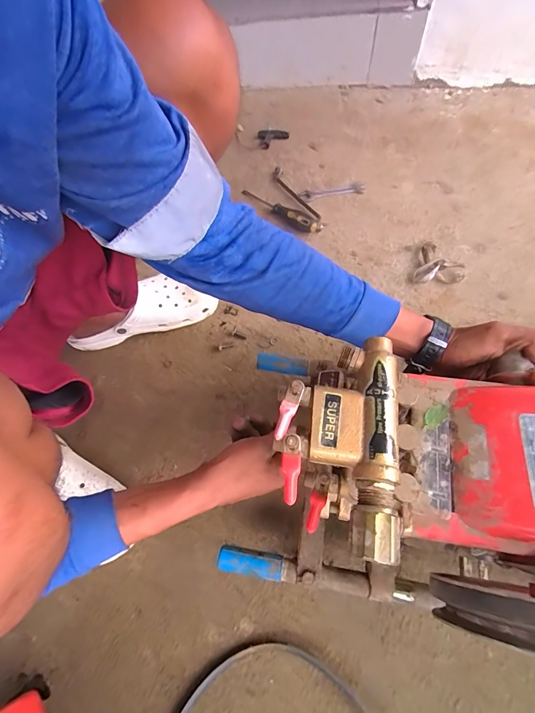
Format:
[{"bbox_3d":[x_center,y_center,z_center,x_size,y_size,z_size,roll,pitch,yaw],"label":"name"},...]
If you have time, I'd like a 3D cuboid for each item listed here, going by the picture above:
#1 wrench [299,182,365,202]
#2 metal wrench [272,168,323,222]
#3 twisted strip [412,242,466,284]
[{"bbox_3d":[0.145,-0.368,0.777,0.145,0.011,0.033,-11,64,-4],"label":"wrench"},{"bbox_3d":[0.062,-0.358,0.768,0.023,0.011,0.187,-26,66,-11],"label":"metal wrench"},{"bbox_3d":[0.336,-0.176,0.668,0.087,0.026,0.106,21,66,11],"label":"twisted strip"}]

